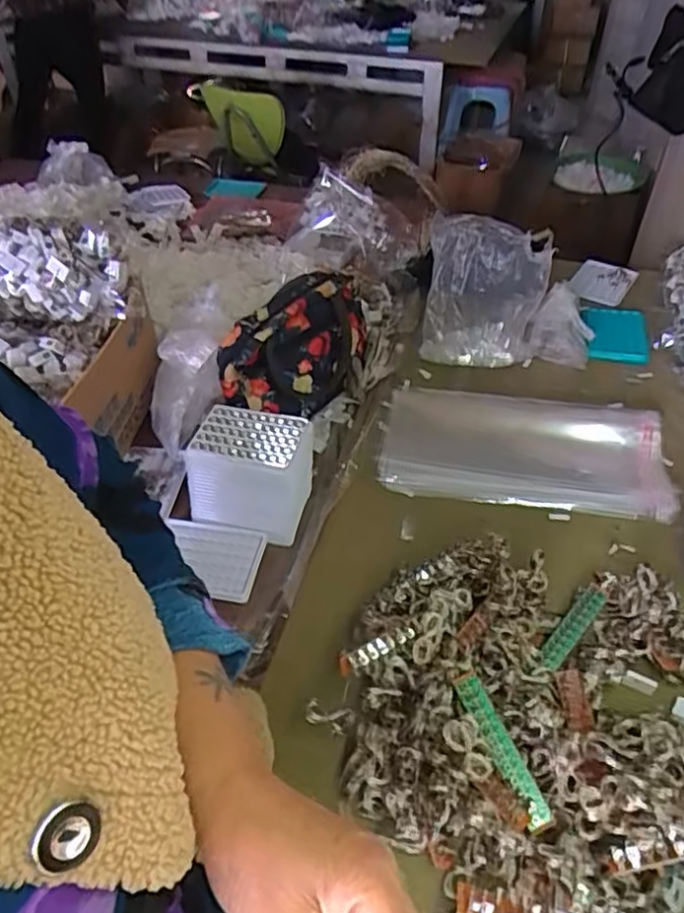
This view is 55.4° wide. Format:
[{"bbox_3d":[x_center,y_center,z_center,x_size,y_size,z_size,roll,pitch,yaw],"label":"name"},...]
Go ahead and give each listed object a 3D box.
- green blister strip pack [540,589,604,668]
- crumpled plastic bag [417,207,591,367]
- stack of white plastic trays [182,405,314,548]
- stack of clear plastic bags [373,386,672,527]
[{"bbox_3d":[0.222,0.167,0.632,0.020,0.009,0.106,32,53,30],"label":"green blister strip pack"},{"bbox_3d":[0.241,-0.232,0.936,0.241,0.165,0.104,8,45,9],"label":"crumpled plastic bag"},{"bbox_3d":[-0.106,0.022,0.774,0.140,0.104,0.108,5,44,6],"label":"stack of white plastic trays"},{"bbox_3d":[0.222,-0.010,0.814,0.341,0.027,0.176,7,44,8],"label":"stack of clear plastic bags"}]

